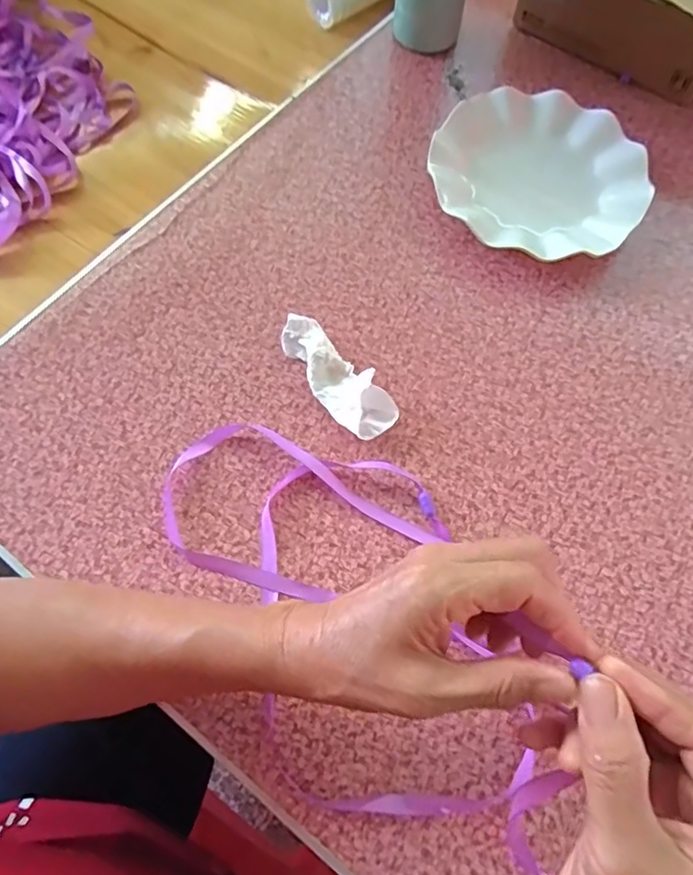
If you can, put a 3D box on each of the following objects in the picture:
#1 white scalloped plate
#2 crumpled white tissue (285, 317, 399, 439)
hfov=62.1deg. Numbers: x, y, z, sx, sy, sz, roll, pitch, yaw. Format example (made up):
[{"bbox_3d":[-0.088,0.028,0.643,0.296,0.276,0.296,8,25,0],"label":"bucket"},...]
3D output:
[{"bbox_3d":[0.163,-0.224,0.496,0.177,0.025,0.176,0,68,-1],"label":"white scalloped plate"},{"bbox_3d":[-0.008,-0.045,0.421,0.038,0.024,0.108,-34,72,-13],"label":"crumpled white tissue"}]

